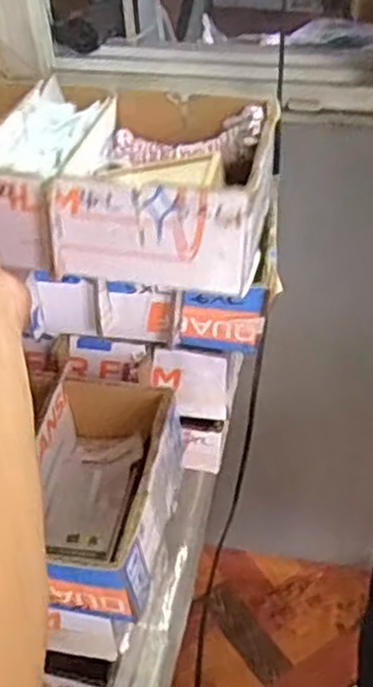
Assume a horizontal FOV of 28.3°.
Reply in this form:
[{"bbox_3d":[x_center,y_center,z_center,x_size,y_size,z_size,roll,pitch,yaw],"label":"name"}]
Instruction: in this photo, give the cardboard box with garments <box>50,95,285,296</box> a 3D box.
[{"bbox_3d":[-0.010,-0.123,0.527,0.126,0.072,0.168,6,46,11],"label":"cardboard box with garments"}]

